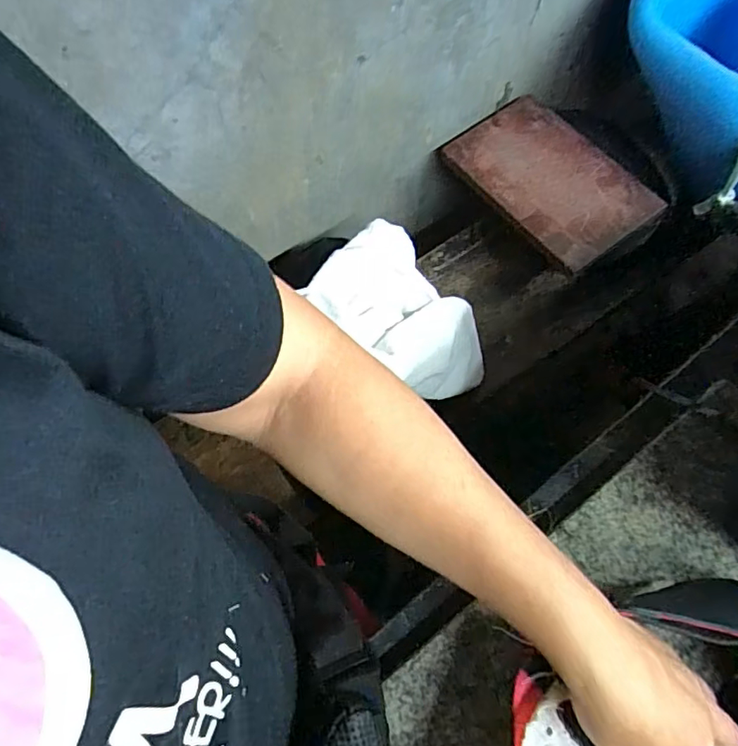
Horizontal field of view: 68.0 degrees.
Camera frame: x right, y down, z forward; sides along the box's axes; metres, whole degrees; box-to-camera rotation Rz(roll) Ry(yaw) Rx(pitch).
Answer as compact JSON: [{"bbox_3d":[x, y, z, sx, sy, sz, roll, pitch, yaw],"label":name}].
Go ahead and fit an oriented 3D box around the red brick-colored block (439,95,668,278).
[{"bbox_3d":[0.260,-0.284,0.802,0.195,0.029,0.278,-30,69,-12],"label":"red brick-colored block"}]

